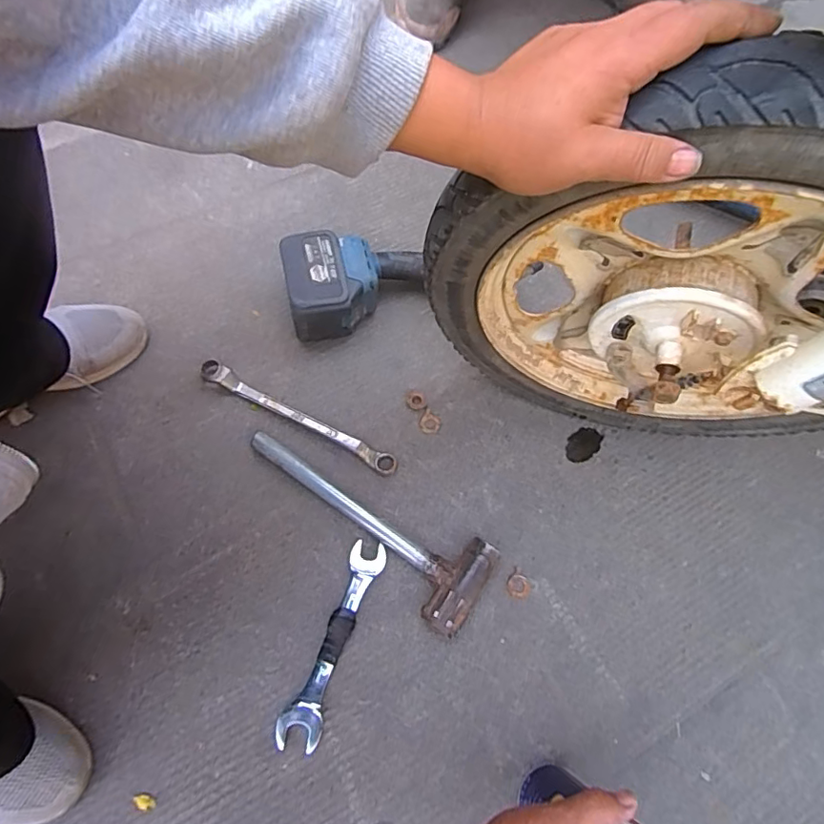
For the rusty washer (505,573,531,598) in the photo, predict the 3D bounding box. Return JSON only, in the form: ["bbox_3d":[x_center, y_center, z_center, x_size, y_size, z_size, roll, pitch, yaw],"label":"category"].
[{"bbox_3d":[0.111,0.182,0.554,0.025,0.004,0.023,1,70,-2],"label":"rusty washer"}]

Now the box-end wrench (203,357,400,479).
[{"bbox_3d":[-0.128,0.007,0.602,0.244,0.020,0.022,27,71,8],"label":"box-end wrench"}]

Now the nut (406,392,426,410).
[{"bbox_3d":[0.005,-0.012,0.624,0.022,0.007,0.022,1,70,-2],"label":"nut"}]

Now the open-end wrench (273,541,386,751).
[{"bbox_3d":[-0.077,0.225,0.522,0.039,0.015,0.195,20,70,5],"label":"open-end wrench"}]

